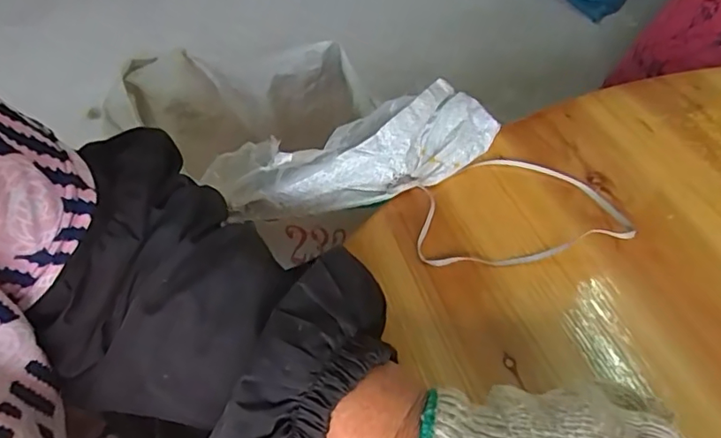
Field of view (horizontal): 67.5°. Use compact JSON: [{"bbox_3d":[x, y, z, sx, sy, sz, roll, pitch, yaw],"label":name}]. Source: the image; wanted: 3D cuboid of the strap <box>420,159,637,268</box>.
[{"bbox_3d":[0.116,-0.014,0.398,0.149,0.020,0.104,-1,48,0],"label":"strap"}]

